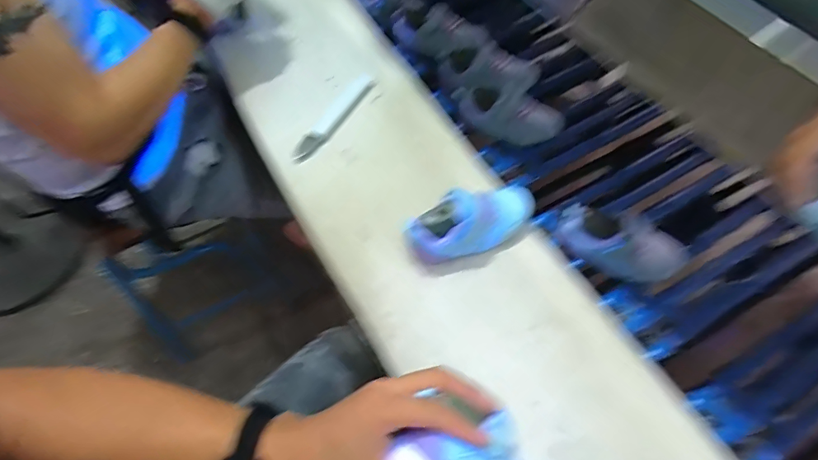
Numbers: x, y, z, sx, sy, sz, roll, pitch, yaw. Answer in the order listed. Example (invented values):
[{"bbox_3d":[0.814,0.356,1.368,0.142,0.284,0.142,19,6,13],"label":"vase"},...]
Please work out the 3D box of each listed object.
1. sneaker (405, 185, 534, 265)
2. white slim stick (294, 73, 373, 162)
[{"bbox_3d":[0.073,-0.010,0.544,0.157,0.073,0.059,-23,62,-12],"label":"sneaker"},{"bbox_3d":[-0.108,-0.165,0.671,0.029,0.016,0.169,29,65,18],"label":"white slim stick"}]

